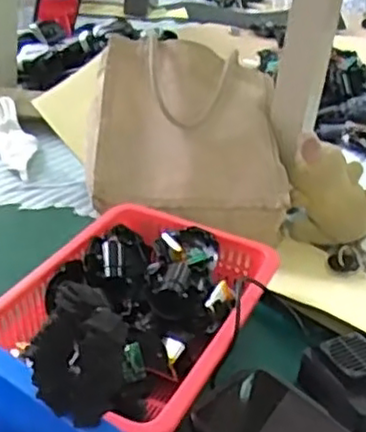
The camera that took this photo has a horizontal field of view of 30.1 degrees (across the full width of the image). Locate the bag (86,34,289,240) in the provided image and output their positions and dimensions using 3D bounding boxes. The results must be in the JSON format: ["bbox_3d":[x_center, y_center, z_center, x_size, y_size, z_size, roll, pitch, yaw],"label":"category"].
[{"bbox_3d":[0.003,-0.082,0.730,0.209,0.213,0.070,1,-14,3],"label":"bag"}]

